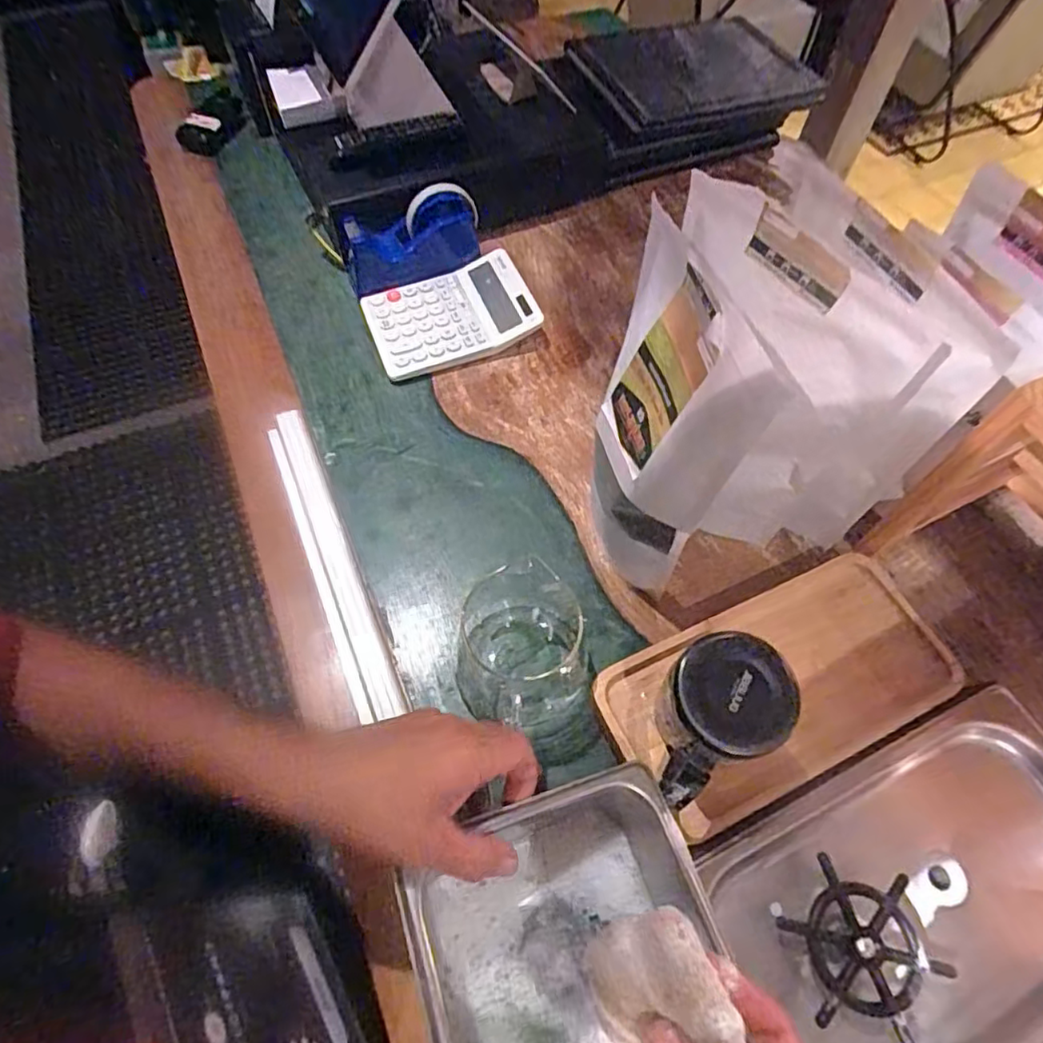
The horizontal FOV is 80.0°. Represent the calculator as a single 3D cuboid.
[{"bbox_3d":[-0.080,-0.238,0.713,0.182,0.032,0.134,-19,61,-13],"label":"calculator"}]

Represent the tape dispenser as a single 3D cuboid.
[{"bbox_3d":[-0.128,-0.333,0.726,0.155,0.092,0.061,-16,60,-12],"label":"tape dispenser"}]

